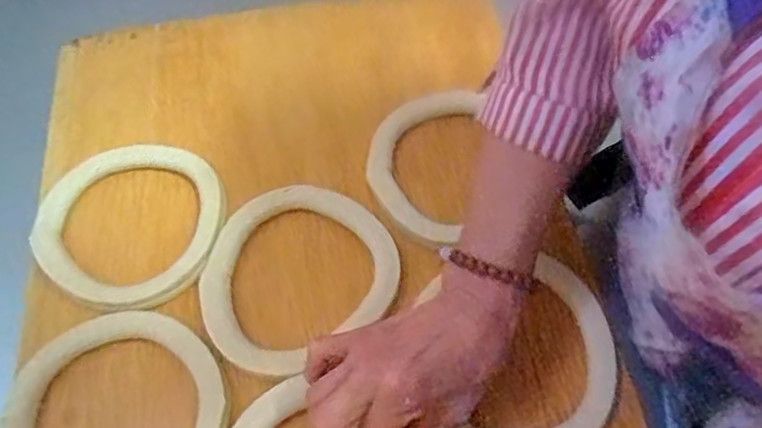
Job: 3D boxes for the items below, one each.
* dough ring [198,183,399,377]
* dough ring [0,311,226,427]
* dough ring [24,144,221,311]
[{"bbox_3d":[-0.065,0.040,0.477,0.147,0.015,0.130,-35,64,-16],"label":"dough ring"},{"bbox_3d":[-0.180,0.136,0.431,0.144,0.010,0.144,-1,60,2],"label":"dough ring"},{"bbox_3d":[-0.197,0.004,0.508,0.147,0.021,0.139,-1,60,2],"label":"dough ring"}]

